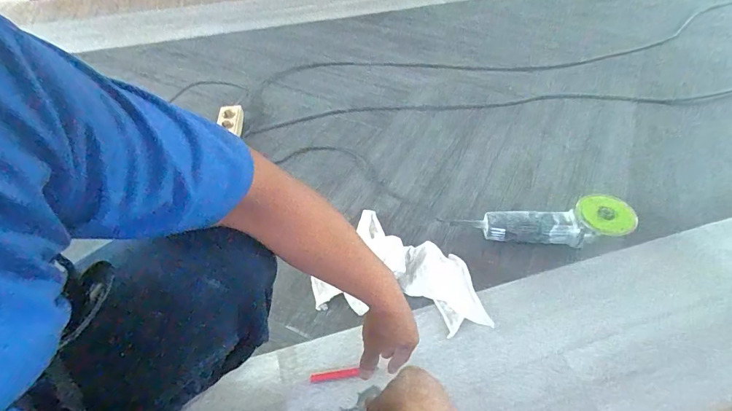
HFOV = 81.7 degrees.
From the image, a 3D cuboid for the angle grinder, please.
[{"bbox_3d":[0.346,0.032,0.869,0.348,0.093,0.089,3,46,6],"label":"angle grinder"}]

